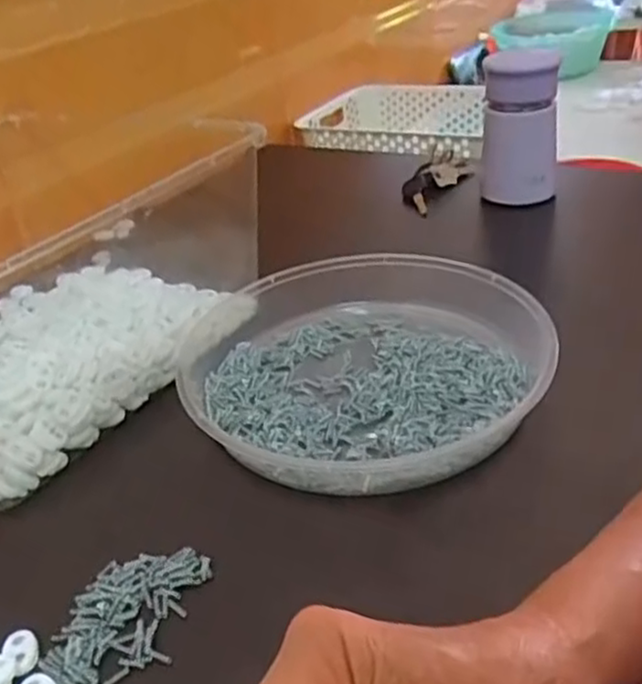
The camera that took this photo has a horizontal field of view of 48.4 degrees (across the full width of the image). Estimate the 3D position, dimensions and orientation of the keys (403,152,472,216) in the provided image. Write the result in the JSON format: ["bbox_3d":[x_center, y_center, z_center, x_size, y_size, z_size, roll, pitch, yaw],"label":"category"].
[{"bbox_3d":[0.116,-0.168,0.746,0.047,0.033,0.110,18,40,34],"label":"keys"}]

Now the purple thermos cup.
[{"bbox_3d":[0.191,-0.211,0.687,0.067,0.138,0.079,1,34,12],"label":"purple thermos cup"}]

